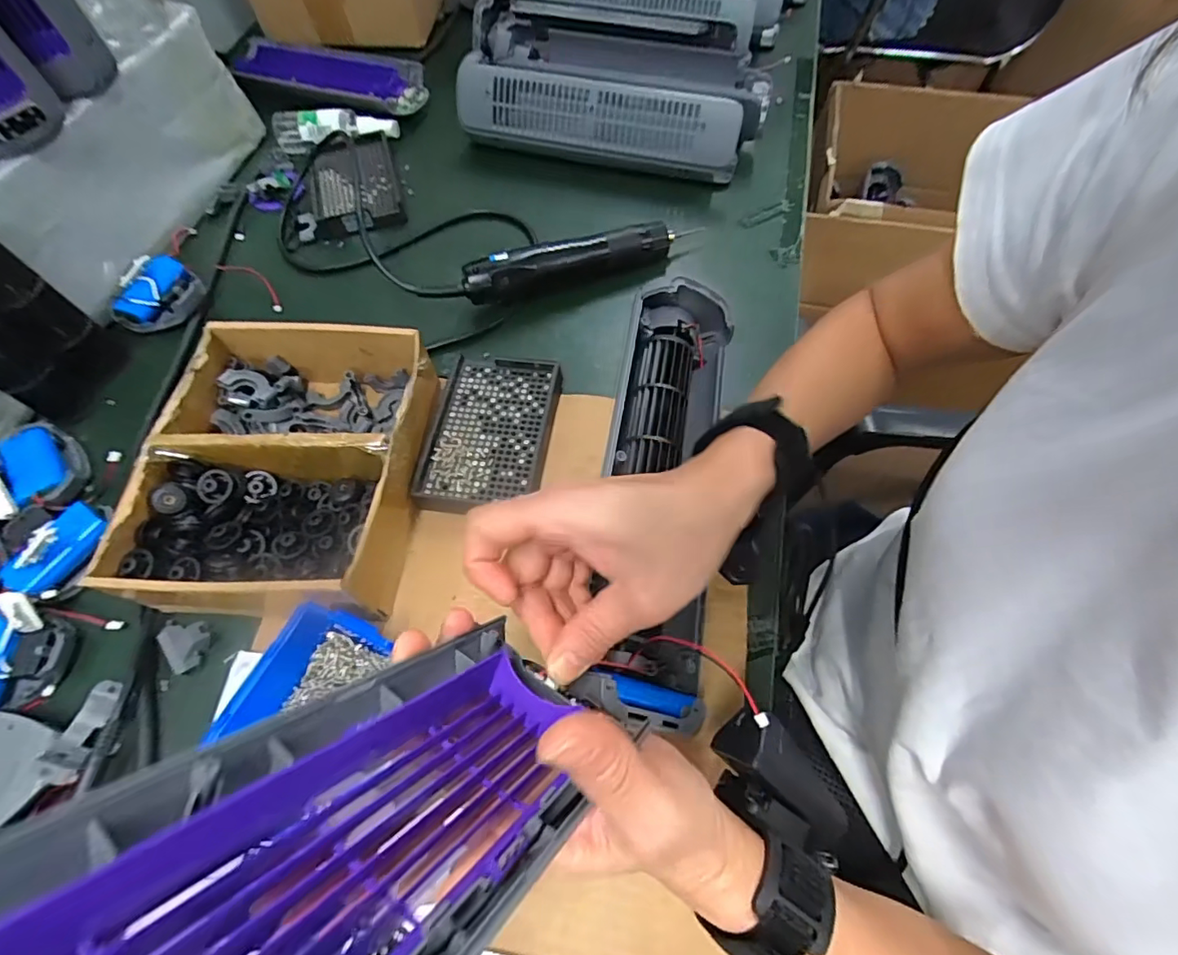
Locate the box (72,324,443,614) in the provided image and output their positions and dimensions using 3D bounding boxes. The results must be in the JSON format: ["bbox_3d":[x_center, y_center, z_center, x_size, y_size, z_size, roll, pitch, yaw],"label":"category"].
[{"bbox_3d":[-0.216,-0.012,0.382,0.167,0.062,0.204,4,60,2],"label":"box"}]

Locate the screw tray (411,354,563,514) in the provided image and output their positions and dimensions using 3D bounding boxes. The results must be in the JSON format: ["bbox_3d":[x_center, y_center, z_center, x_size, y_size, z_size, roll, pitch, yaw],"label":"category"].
[{"bbox_3d":[-0.078,-0.035,0.422,0.093,0.018,0.138,7,60,4],"label":"screw tray"}]

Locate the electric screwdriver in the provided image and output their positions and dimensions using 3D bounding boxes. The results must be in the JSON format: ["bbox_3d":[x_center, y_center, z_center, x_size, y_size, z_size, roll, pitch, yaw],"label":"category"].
[{"bbox_3d":[-0.005,-0.204,0.506,0.224,0.043,0.031,-19,62,-10],"label":"electric screwdriver"}]

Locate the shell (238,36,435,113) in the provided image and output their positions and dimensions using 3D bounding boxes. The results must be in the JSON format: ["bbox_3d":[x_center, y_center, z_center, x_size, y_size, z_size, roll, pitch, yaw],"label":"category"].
[{"bbox_3d":[-0.333,-0.511,0.676,0.266,0.032,0.103,16,61,9],"label":"shell"}]

